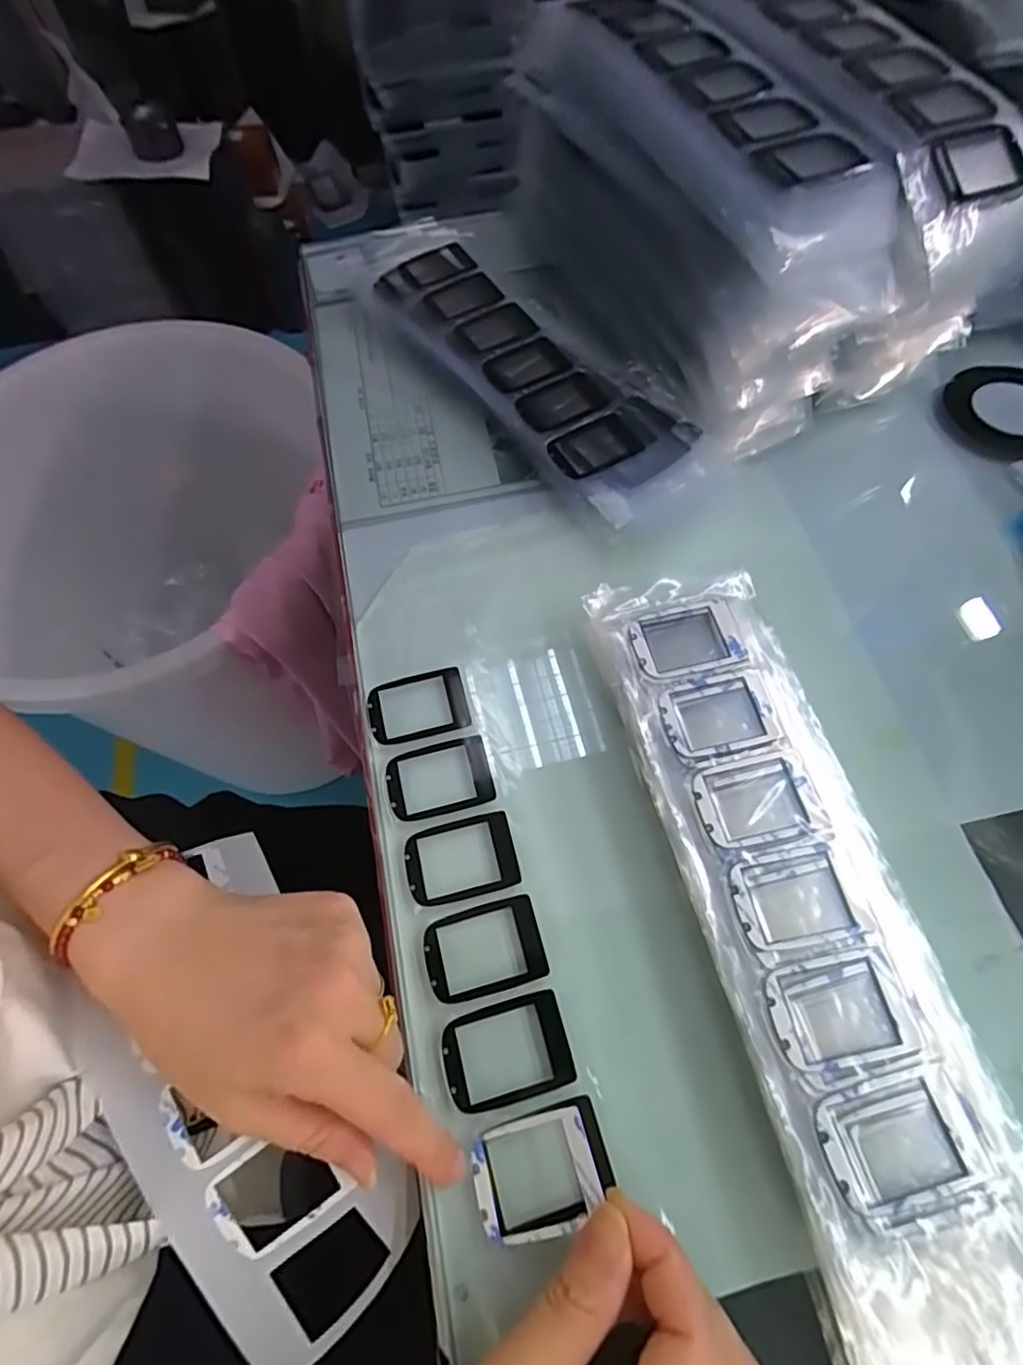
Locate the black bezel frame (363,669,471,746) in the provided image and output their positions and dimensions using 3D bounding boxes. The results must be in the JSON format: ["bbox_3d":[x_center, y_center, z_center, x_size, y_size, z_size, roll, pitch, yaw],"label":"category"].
[{"bbox_3d":[-0.049,0.013,0.327,0.051,0.004,0.036,-15,65,-6],"label":"black bezel frame"}]

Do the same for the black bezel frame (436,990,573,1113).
[{"bbox_3d":[-0.003,0.153,0.258,0.052,0.004,0.036,-15,65,-6],"label":"black bezel frame"}]

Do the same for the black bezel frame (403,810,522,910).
[{"bbox_3d":[-0.024,0.082,0.291,0.051,0.004,0.036,-14,64,-5],"label":"black bezel frame"}]

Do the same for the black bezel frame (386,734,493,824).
[{"bbox_3d":[-0.036,0.047,0.309,0.051,0.004,0.036,-13,64,-5],"label":"black bezel frame"}]

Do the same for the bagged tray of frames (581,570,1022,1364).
[{"bbox_3d":[0.117,0.093,0.261,0.085,0.034,0.302,-13,64,-5],"label":"bagged tray of frames"}]

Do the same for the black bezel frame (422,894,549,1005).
[{"bbox_3d":[-0.012,0.117,0.275,0.052,0.004,0.036,-15,65,-6],"label":"black bezel frame"}]

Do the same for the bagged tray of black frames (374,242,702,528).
[{"bbox_3d":[0.007,-0.210,0.420,0.082,0.027,0.270,-34,68,-14],"label":"bagged tray of black frames"}]

